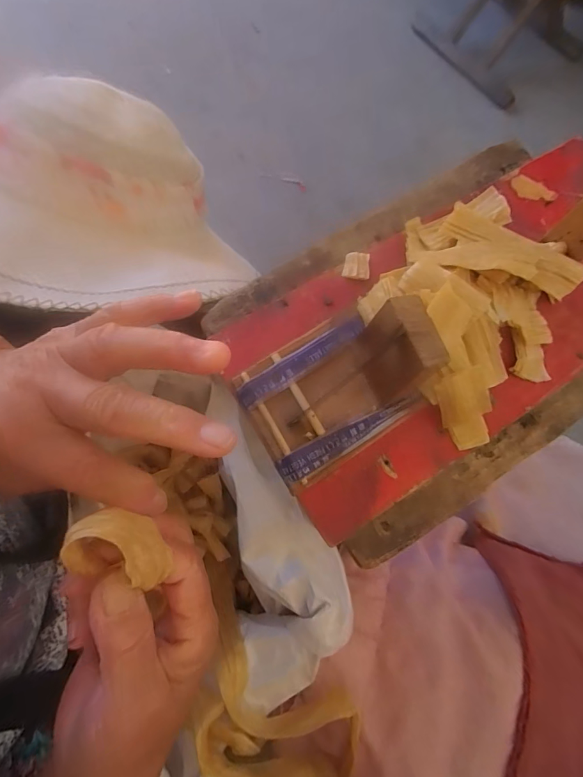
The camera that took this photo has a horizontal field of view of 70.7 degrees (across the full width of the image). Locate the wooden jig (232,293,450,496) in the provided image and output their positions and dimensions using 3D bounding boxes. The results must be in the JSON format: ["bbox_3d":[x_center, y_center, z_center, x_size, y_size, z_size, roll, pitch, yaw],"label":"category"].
[{"bbox_3d":[0.023,-0.005,0.242,0.102,0.074,0.083,-32,79,-10],"label":"wooden jig"}]

